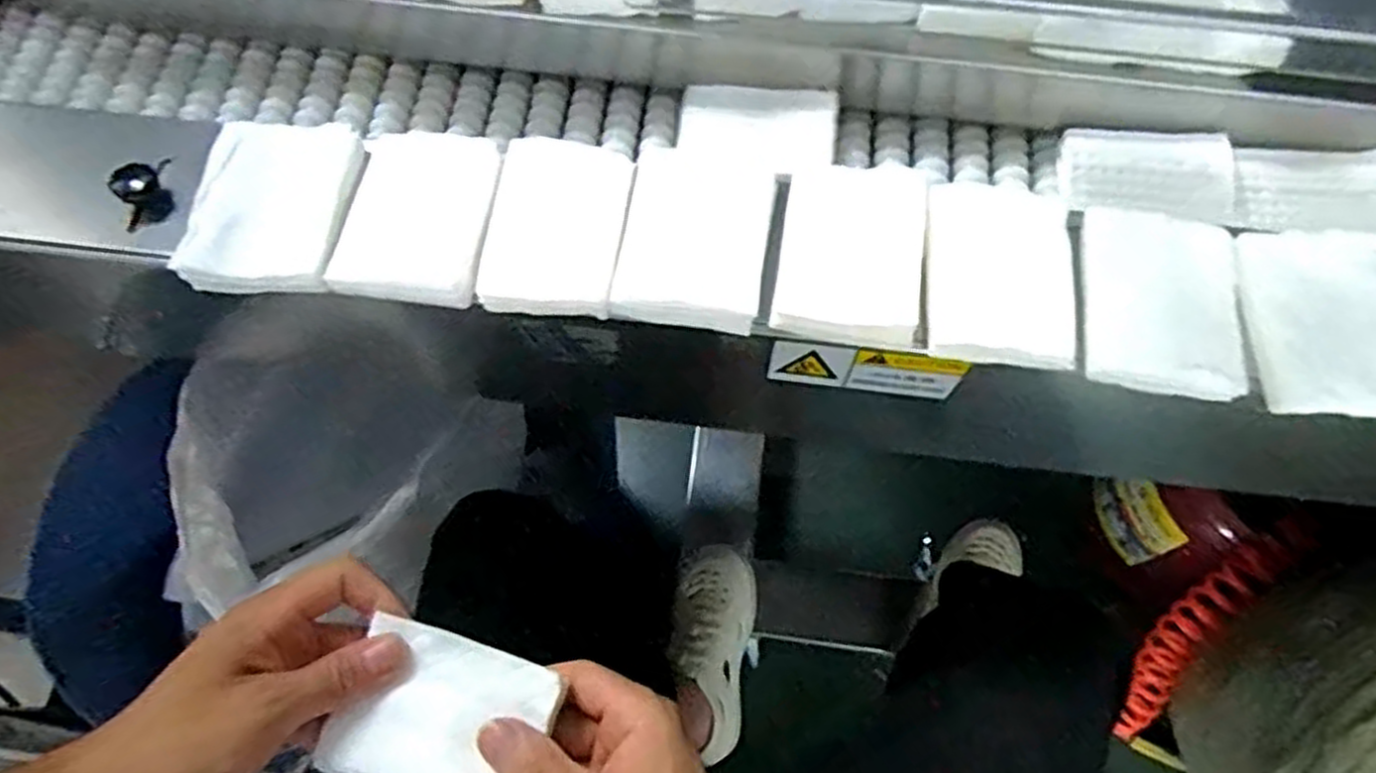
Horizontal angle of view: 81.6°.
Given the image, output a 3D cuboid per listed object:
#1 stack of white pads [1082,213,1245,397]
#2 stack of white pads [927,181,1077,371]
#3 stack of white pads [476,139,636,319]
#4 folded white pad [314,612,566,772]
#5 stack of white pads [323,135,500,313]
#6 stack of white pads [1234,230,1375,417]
[{"bbox_3d":[0.246,-0.044,0.414,0.073,0.010,0.101,9,68,3],"label":"stack of white pads"},{"bbox_3d":[0.163,-0.061,0.416,0.075,0.007,0.104,7,68,3],"label":"stack of white pads"},{"bbox_3d":[-0.068,-0.085,0.420,0.067,0.014,0.099,7,68,3],"label":"stack of white pads"},{"bbox_3d":[-0.116,0.158,0.378,0.094,0.010,0.074,18,69,7],"label":"folded white pad"},{"bbox_3d":[-0.144,-0.095,0.428,0.081,0.024,0.101,6,68,2],"label":"stack of white pads"},{"bbox_3d":[0.334,-0.037,0.411,0.081,0.014,0.108,4,68,2],"label":"stack of white pads"}]

